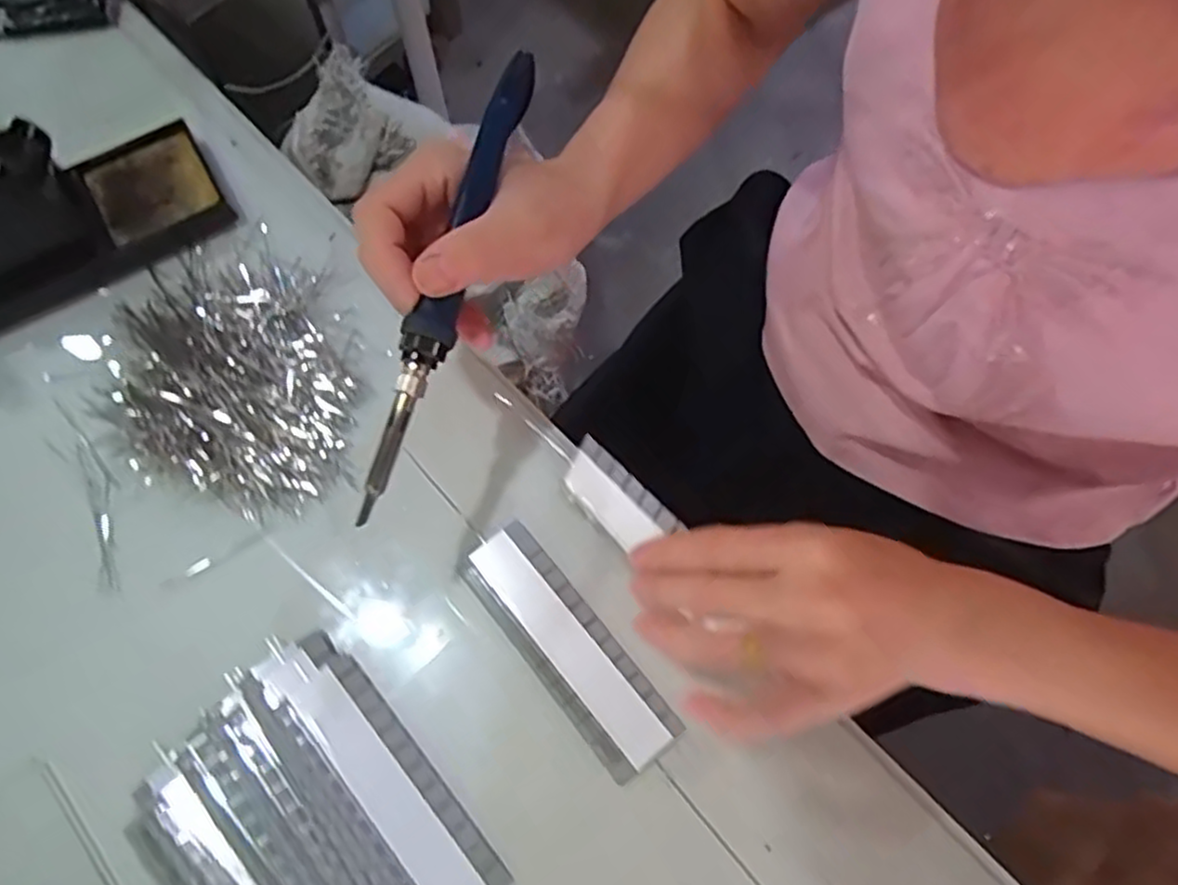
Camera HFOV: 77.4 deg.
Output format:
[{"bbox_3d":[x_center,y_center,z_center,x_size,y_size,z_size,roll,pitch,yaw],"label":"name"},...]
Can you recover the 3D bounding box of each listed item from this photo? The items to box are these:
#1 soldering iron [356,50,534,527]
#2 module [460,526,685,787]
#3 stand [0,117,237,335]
[{"bbox_3d":[-0.059,-0.074,0.311,0.020,0.015,0.218,15,78,7],"label":"soldering iron"},{"bbox_3d":[-0.011,0.096,0.349,0.039,0.006,0.124,-37,74,-13],"label":"module"},{"bbox_3d":[-0.293,-0.131,0.398,0.154,0.068,0.073,-28,72,-10],"label":"stand"}]

